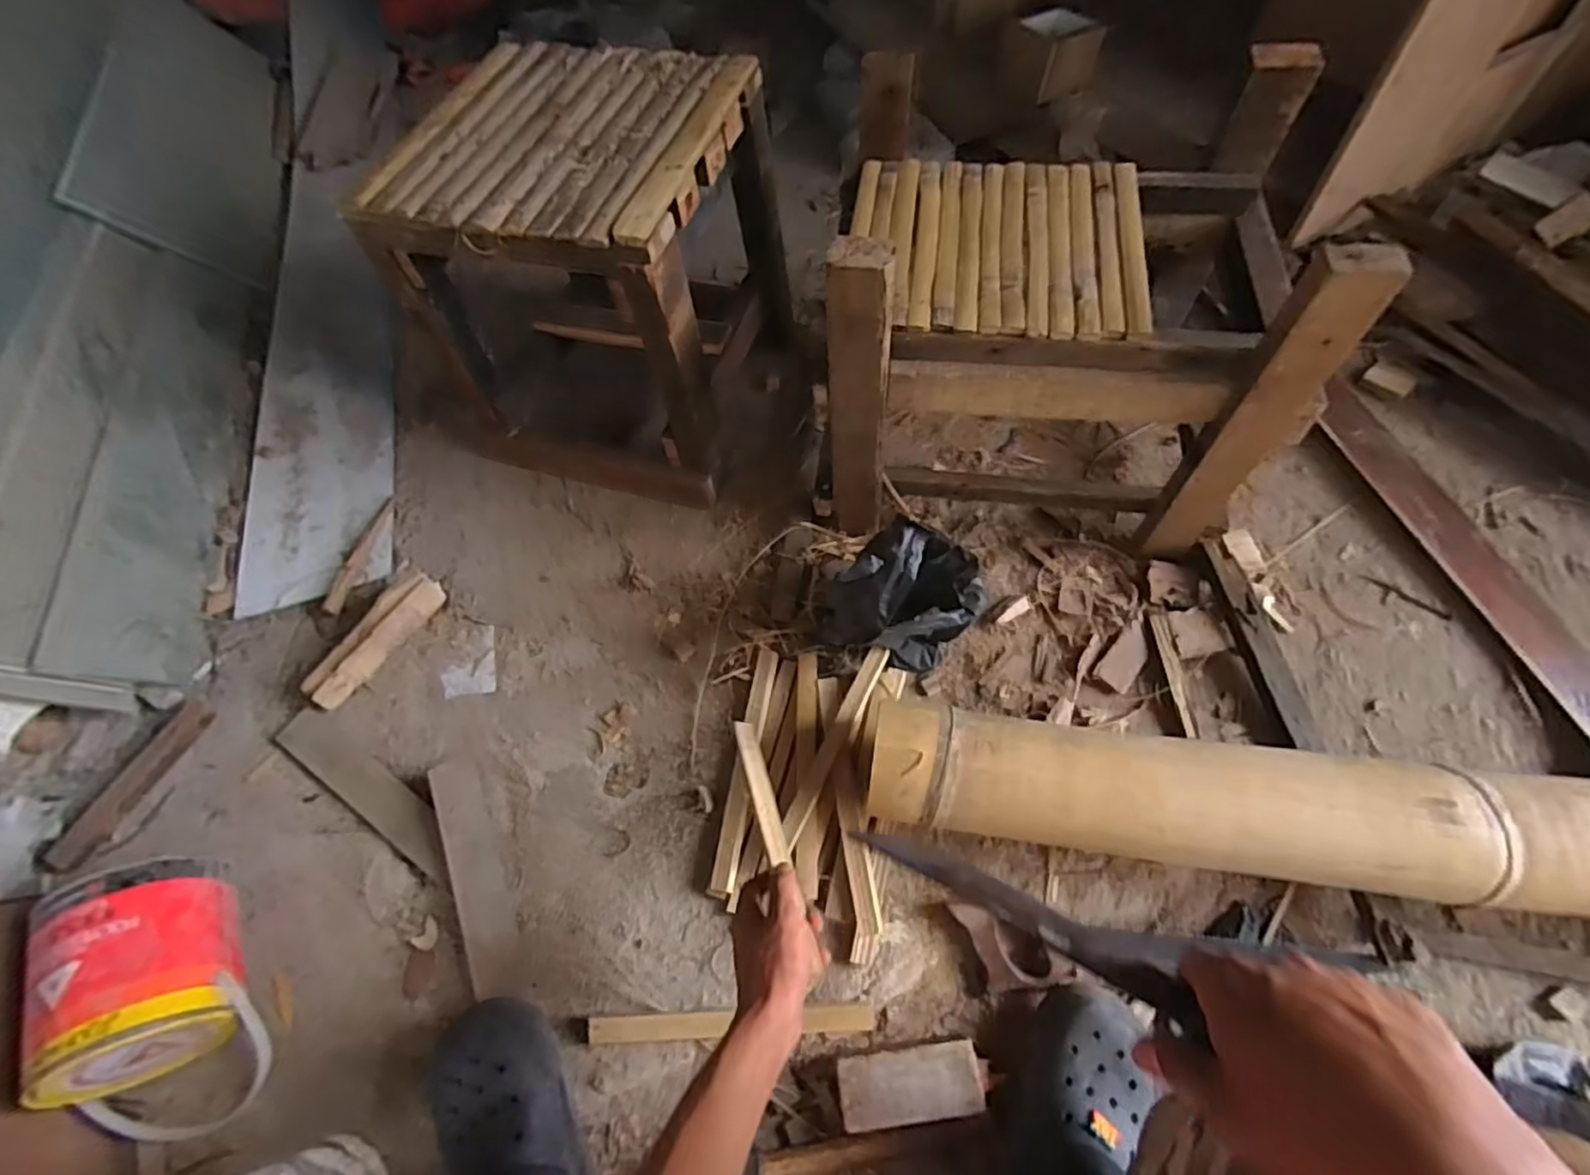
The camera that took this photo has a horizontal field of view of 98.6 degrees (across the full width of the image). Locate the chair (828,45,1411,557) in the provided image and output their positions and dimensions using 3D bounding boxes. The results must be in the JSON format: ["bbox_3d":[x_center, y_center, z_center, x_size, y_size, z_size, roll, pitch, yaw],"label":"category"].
[{"bbox_3d":[0.287,-0.305,0.789,0.460,0.355,0.347,7,61,6],"label":"chair"}]

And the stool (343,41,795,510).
[{"bbox_3d":[-0.264,-0.423,0.945,0.427,0.400,0.404,17,63,12],"label":"stool"}]

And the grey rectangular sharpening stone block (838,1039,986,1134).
[{"bbox_3d":[0.108,0.462,0.636,0.130,0.016,0.055,-8,61,-2],"label":"grey rectangular sharpening stone block"}]

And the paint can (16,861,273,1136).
[{"bbox_3d":[-0.611,0.391,0.653,0.141,0.154,0.233,-18,61,-7],"label":"paint can"}]

